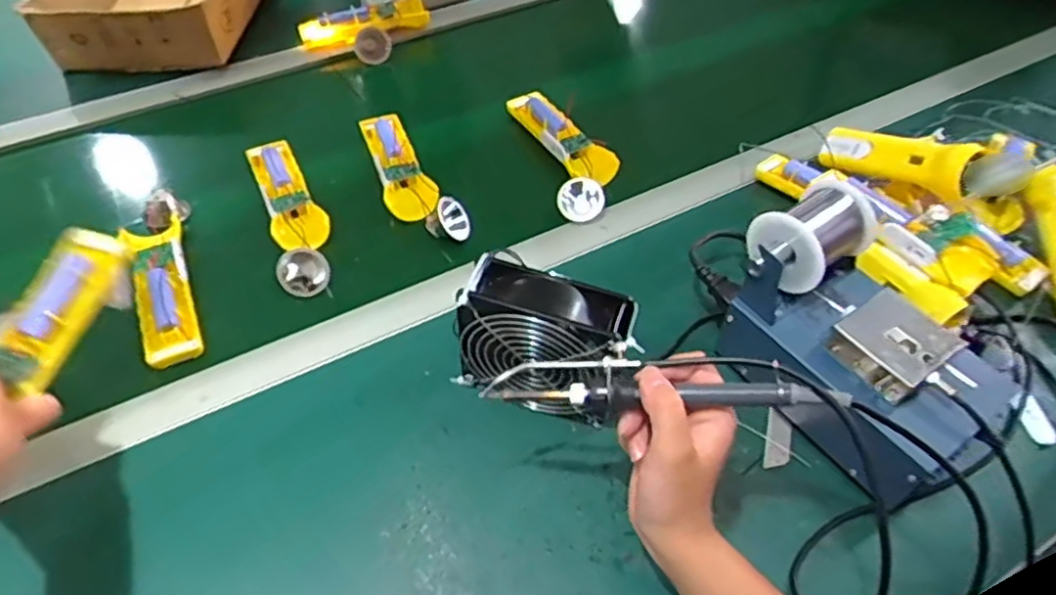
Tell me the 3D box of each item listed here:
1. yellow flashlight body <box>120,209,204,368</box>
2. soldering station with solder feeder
[{"bbox_3d":[-0.328,-0.011,0.618,0.049,0.032,0.158,-20,54,-17],"label":"yellow flashlight body"},{"bbox_3d":[0.245,0.030,0.515,0.109,0.124,0.204,-26,56,-20],"label":"soldering station with solder feeder"}]

